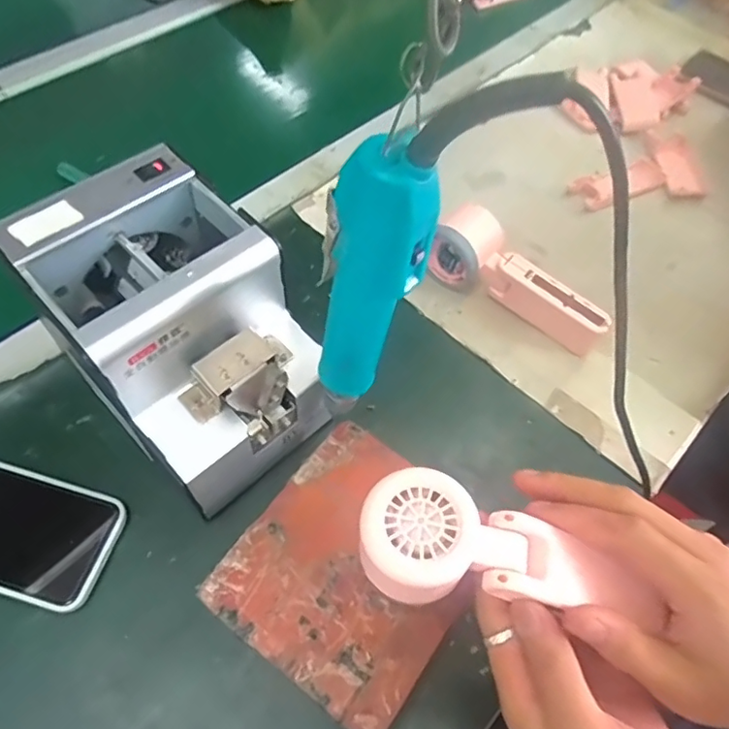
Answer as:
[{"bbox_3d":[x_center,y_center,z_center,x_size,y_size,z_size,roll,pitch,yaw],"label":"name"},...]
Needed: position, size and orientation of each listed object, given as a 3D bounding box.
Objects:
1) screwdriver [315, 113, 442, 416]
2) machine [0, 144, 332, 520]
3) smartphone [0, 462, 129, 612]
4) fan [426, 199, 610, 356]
[{"bbox_3d":[0.004,-0.035,0.277,0.046,0.171,0.036,6,58,1],"label":"screwdriver"},{"bbox_3d":[-0.115,-0.017,0.377,0.120,0.145,0.169,-37,69,-23],"label":"machine"},{"bbox_3d":[-0.241,0.107,0.375,0.147,0.010,0.073,16,60,5],"label":"smartphone"},{"bbox_3d":[0.129,-0.072,0.480,0.163,0.052,0.046,35,63,15],"label":"fan"}]

